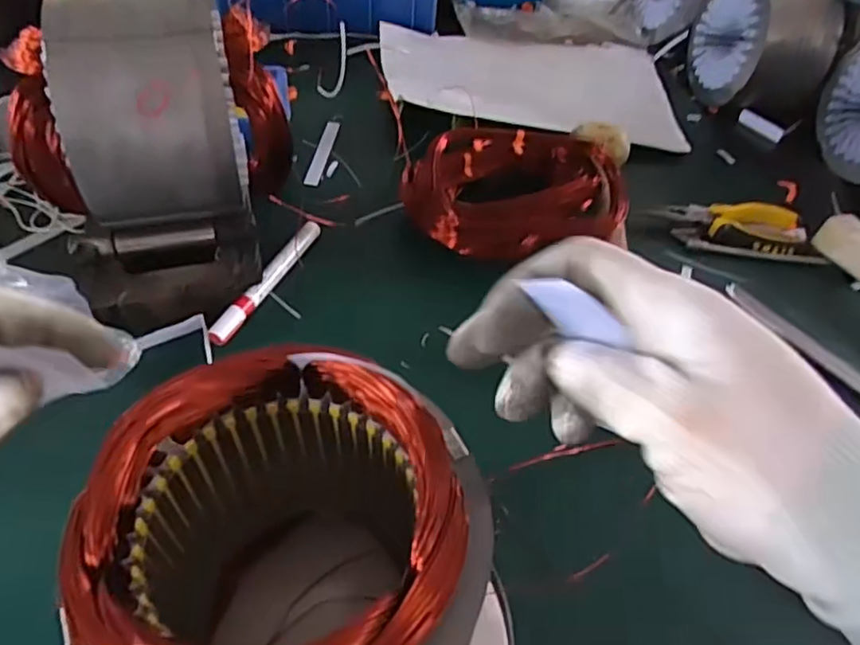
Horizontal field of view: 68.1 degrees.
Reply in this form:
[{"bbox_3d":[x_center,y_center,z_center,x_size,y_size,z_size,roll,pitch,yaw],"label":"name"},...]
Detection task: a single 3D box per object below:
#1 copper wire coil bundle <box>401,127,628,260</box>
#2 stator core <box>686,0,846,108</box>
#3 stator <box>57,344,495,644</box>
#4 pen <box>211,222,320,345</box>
[{"bbox_3d":[0.075,-0.124,0.587,0.188,0.057,0.137,-10,50,-13],"label":"copper wire coil bundle"},{"bbox_3d":[0.398,-0.338,0.763,0.102,0.131,0.141,-5,49,-9],"label":"stator core"},{"bbox_3d":[-0.049,0.112,0.277,0.135,0.173,0.133,14,49,8],"label":"stator"},{"bbox_3d":[-0.132,-0.038,0.524,0.016,0.016,0.145,21,50,14],"label":"pen"}]

